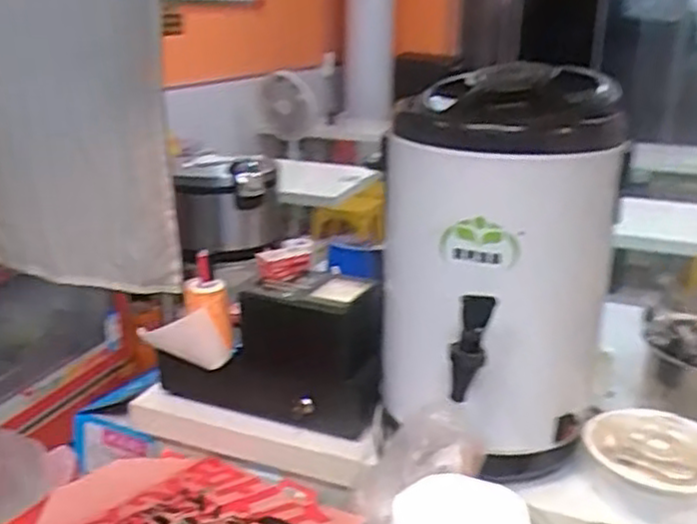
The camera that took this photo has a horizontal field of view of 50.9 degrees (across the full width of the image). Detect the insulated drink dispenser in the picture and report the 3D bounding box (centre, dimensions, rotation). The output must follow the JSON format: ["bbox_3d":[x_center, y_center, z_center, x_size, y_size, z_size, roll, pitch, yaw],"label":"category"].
[{"bbox_3d":[0.181,-0.007,0.934,0.251,0.434,0.261,-8,21,-24],"label":"insulated drink dispenser"}]

